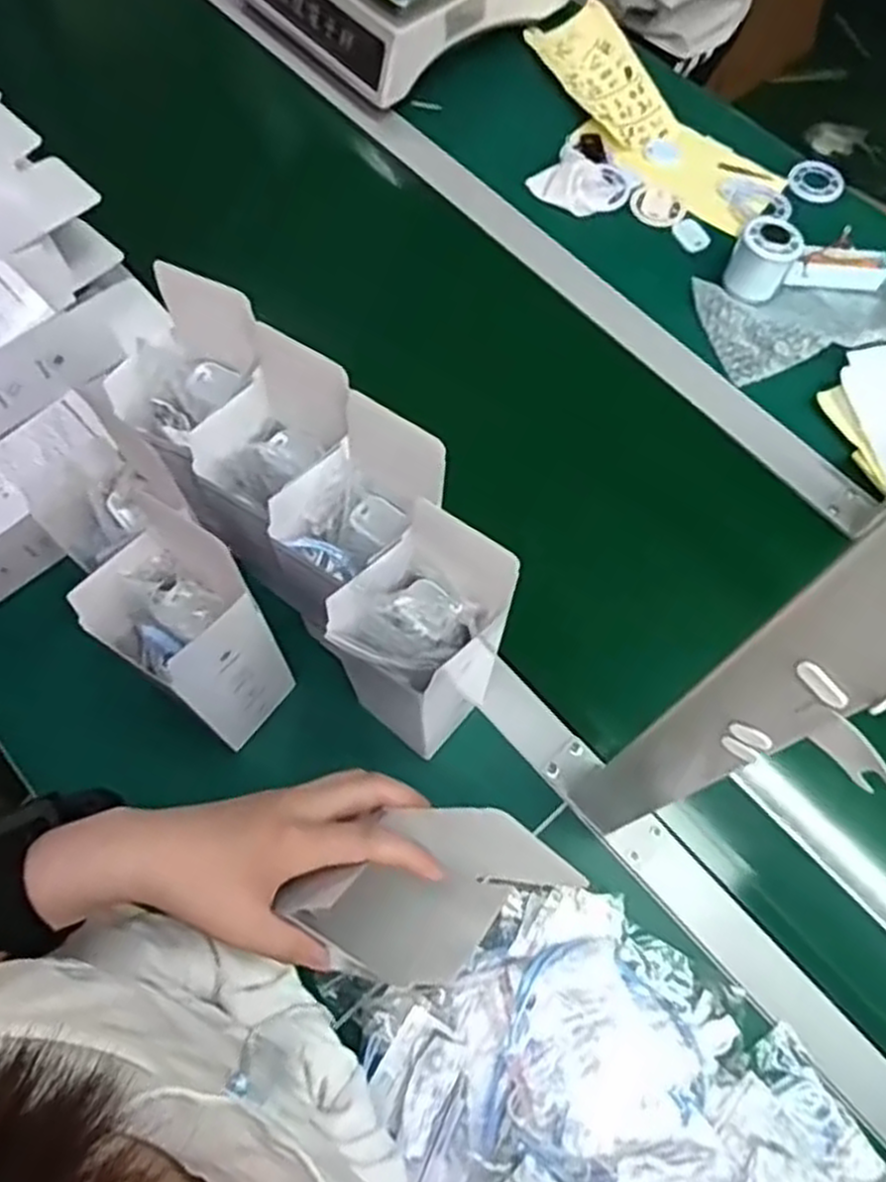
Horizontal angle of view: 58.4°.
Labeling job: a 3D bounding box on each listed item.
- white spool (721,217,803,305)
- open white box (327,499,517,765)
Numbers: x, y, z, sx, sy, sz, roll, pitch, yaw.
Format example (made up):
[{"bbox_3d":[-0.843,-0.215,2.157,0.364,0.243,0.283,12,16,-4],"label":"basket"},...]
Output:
[{"bbox_3d":[0.304,-0.314,0.758,0.055,0.061,0.053,0,68,0],"label":"white spool"},{"bbox_3d":[-0.013,0.033,0.534,0.100,0.214,0.085,-42,74,-15],"label":"open white box"}]

